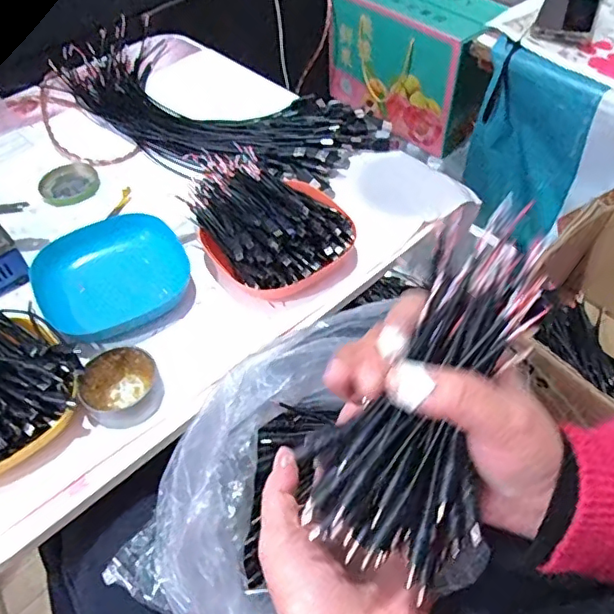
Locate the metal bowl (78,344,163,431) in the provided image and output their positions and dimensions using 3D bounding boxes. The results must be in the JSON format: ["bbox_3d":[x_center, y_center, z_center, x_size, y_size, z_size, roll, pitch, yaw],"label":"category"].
[{"bbox_3d":[-0.152,0.067,0.466,0.062,0.029,0.062,-1,52,1],"label":"metal bowl"}]

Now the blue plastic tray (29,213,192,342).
[{"bbox_3d":[-0.190,-0.032,0.549,0.136,0.028,0.125,-32,58,-21],"label":"blue plastic tray"}]

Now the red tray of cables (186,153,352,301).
[{"bbox_3d":[-0.039,-0.093,0.558,0.135,0.076,0.192,-20,54,-13],"label":"red tray of cables"}]

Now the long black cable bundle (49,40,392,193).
[{"bbox_3d":[-0.142,-0.261,0.724,0.460,0.032,0.193,30,59,23],"label":"long black cable bundle"}]

